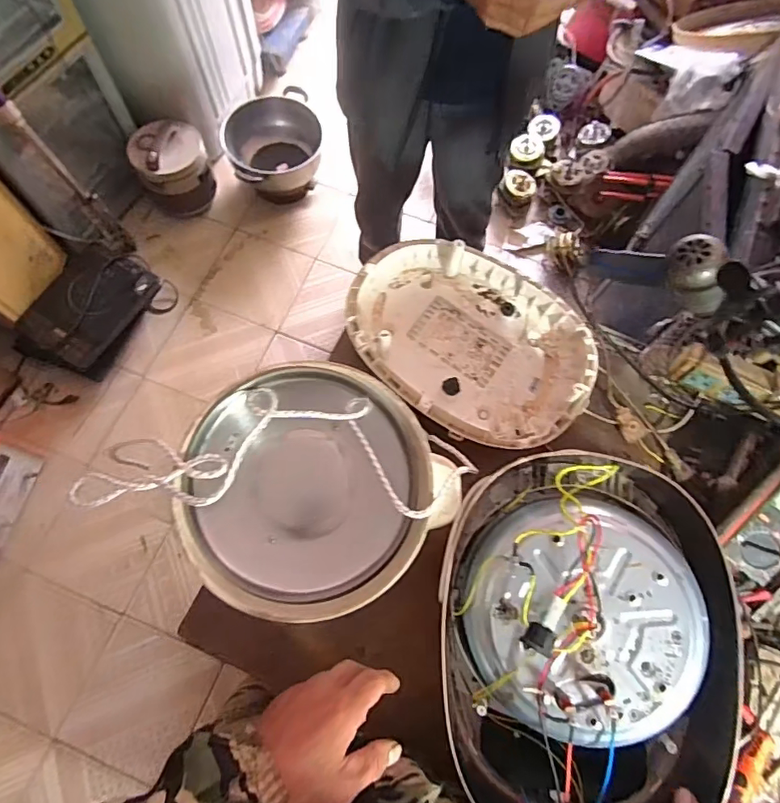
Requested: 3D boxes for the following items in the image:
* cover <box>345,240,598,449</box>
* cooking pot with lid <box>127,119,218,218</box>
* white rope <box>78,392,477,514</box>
[{"bbox_3d":[0.107,-0.083,0.712,0.347,0.052,0.255,32,72,8],"label":"cover"},{"bbox_3d":[-0.657,-0.708,1.580,0.212,0.237,0.199,1,70,-2],"label":"cooking pot with lid"},{"bbox_3d":[-0.106,0.045,0.488,0.376,0.082,0.120,2,70,-2],"label":"white rope"}]

